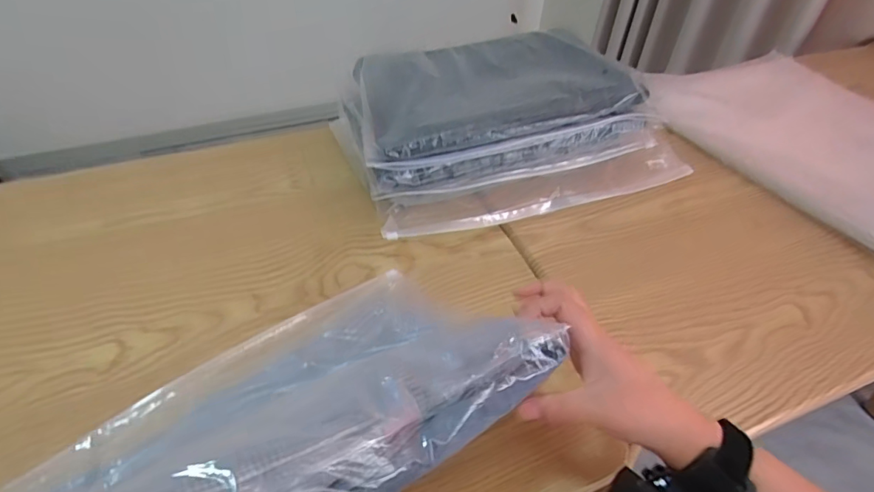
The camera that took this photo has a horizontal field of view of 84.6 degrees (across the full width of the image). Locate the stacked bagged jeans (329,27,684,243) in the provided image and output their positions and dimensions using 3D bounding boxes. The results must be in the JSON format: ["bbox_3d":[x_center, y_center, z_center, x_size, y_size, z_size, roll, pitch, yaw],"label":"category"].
[{"bbox_3d":[0.091,-0.164,0.644,0.404,0.129,0.270,-14,47,-17],"label":"stacked bagged jeans"}]

